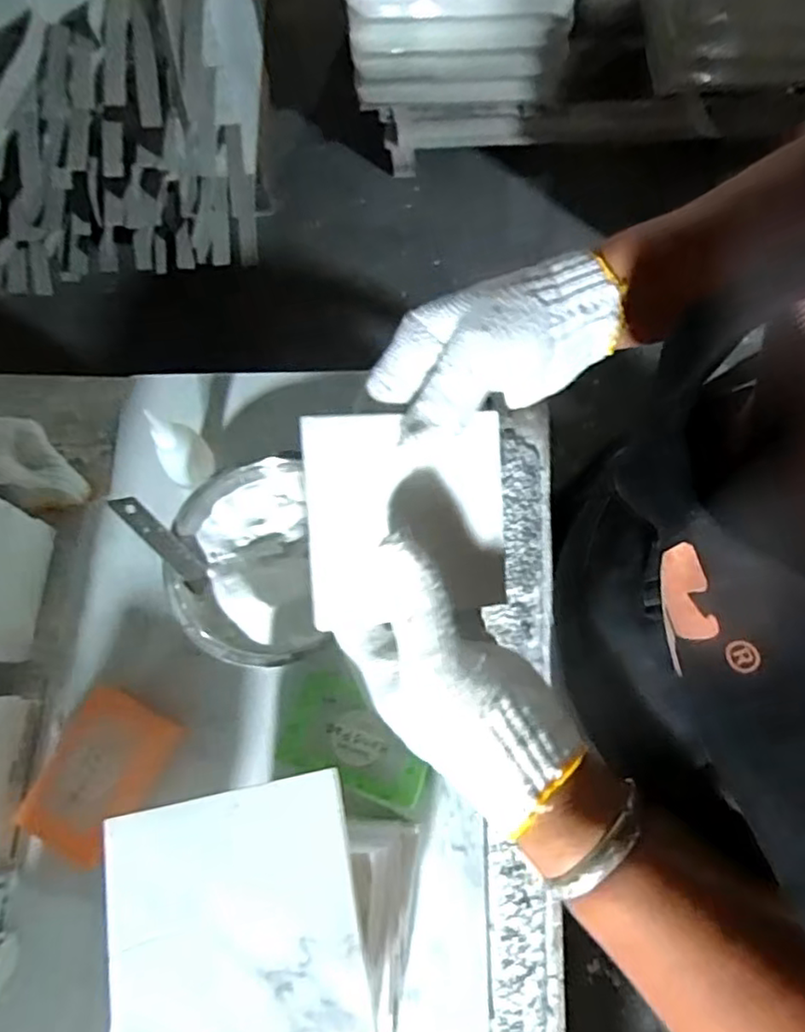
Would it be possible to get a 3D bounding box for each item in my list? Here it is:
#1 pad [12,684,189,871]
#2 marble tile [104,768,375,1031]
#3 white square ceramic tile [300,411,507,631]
[{"bbox_3d":[-0.190,0.163,0.411,0.064,0.012,0.092,30,61,-4],"label":"pad"},{"bbox_3d":[-0.068,0.162,0.261,0.098,0.006,0.095,-11,66,-2],"label":"marble tile"},{"bbox_3d":[0.003,0.000,0.319,0.099,0.006,0.098,-5,99,-18],"label":"white square ceramic tile"}]

